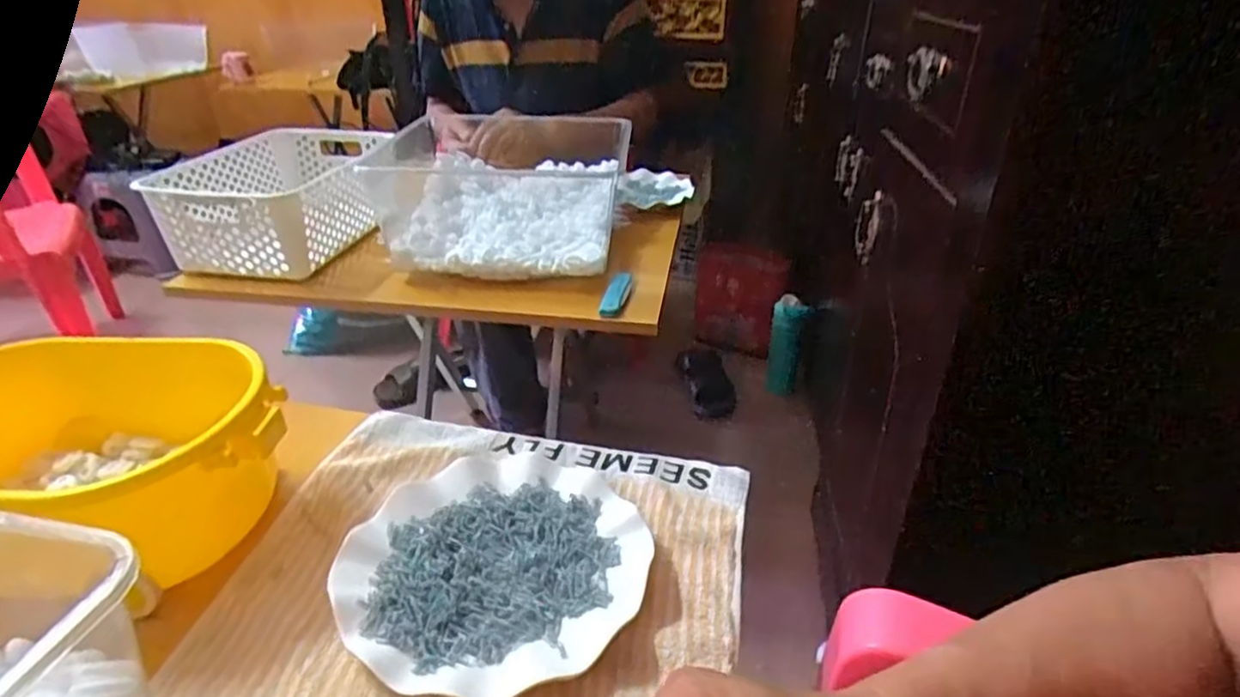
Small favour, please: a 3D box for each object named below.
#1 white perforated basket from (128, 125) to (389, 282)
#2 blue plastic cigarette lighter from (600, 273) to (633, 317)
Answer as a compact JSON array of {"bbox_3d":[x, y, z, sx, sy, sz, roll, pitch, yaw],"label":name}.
[{"bbox_3d":[-0.457,-0.208,0.906,0.217,0.105,0.311,0,30,-1],"label":"white perforated basket"},{"bbox_3d":[-0.002,-0.063,0.772,0.025,0.021,0.071,10,34,14],"label":"blue plastic cigarette lighter"}]

